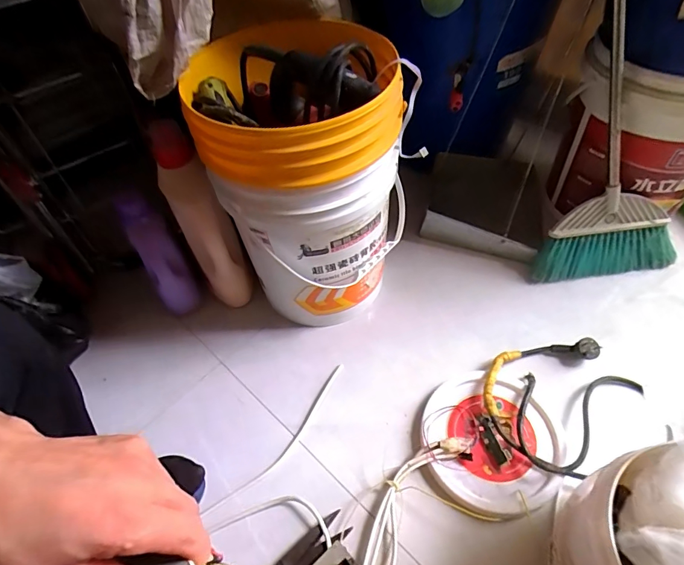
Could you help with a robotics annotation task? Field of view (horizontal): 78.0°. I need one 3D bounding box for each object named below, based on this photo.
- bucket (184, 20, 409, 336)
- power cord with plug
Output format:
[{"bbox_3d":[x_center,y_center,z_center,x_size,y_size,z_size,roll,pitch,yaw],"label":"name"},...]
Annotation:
[{"bbox_3d":[-0.054,-0.138,0.725,0.279,0.475,0.260,-30,56,-17],"label":"bucket"},{"bbox_3d":[0.356,0.184,0.709,0.246,0.044,0.206,-40,59,-23],"label":"power cord with plug"}]

